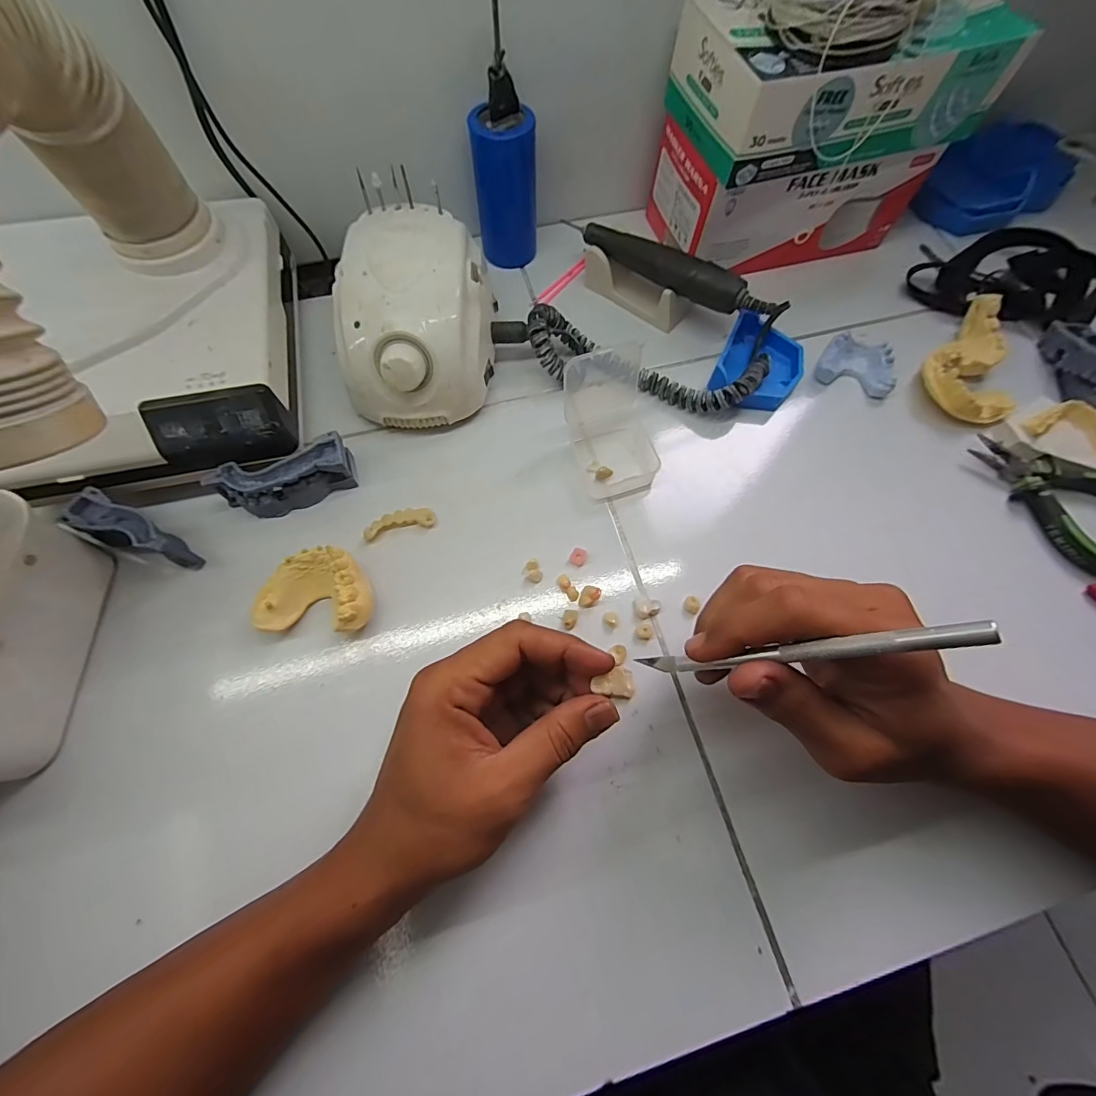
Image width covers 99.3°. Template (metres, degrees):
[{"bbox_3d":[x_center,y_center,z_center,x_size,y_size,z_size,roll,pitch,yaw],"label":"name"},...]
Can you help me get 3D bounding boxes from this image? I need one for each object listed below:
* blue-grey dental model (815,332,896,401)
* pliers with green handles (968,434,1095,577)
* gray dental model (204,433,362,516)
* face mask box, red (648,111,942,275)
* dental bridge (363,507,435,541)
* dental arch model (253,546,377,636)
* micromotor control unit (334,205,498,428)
[{"bbox_3d":[0.251,-0.151,0.380,0.055,0.023,0.043,16,68,5],"label":"blue-grey dental model"},{"bbox_3d":[0.364,-0.040,0.339,0.110,0.020,0.084,38,72,13],"label":"pliers with green handles"},{"bbox_3d":[-0.181,-0.047,0.324,0.087,0.032,0.028,-21,70,-10],"label":"gray dental model"},{"bbox_3d":[0.204,-0.319,0.408,0.204,0.083,0.111,-19,69,-7],"label":"face mask box, red"},{"bbox_3d":[-0.104,-0.018,0.326,0.048,0.010,0.015,-15,69,-7],"label":"dental bridge"},{"bbox_3d":[-0.147,0.028,0.299,0.066,0.030,0.052,0,68,-1],"label":"dental arch model"},{"bbox_3d":[-0.093,-0.166,0.342,0.102,0.080,0.139,4,68,2],"label":"micromotor control unit"}]

